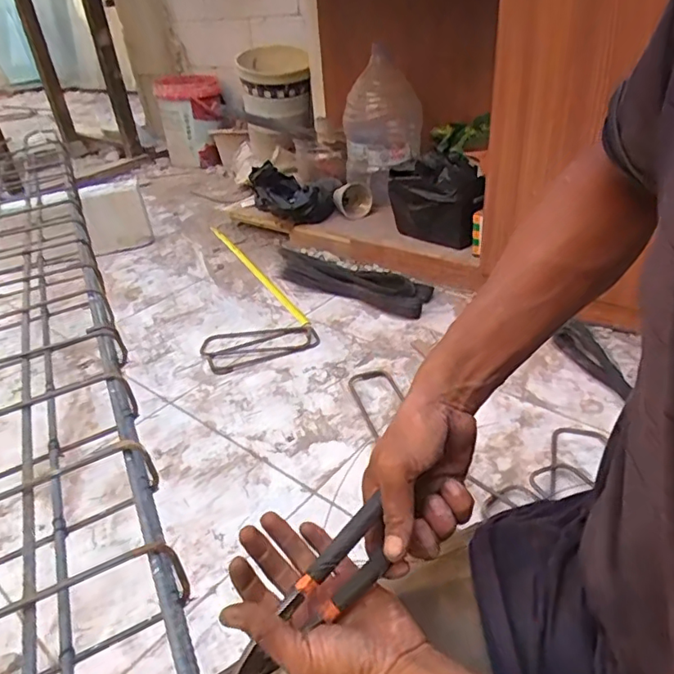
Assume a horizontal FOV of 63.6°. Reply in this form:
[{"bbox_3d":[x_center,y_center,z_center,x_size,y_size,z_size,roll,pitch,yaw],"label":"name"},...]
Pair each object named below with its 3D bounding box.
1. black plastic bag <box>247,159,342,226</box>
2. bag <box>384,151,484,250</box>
[{"bbox_3d":[-0.131,-0.470,1.765,0.288,0.121,0.268,-6,32,-1],"label":"black plastic bag"},{"bbox_3d":[0.270,-0.363,1.464,0.267,0.212,0.094,18,38,31],"label":"bag"}]

